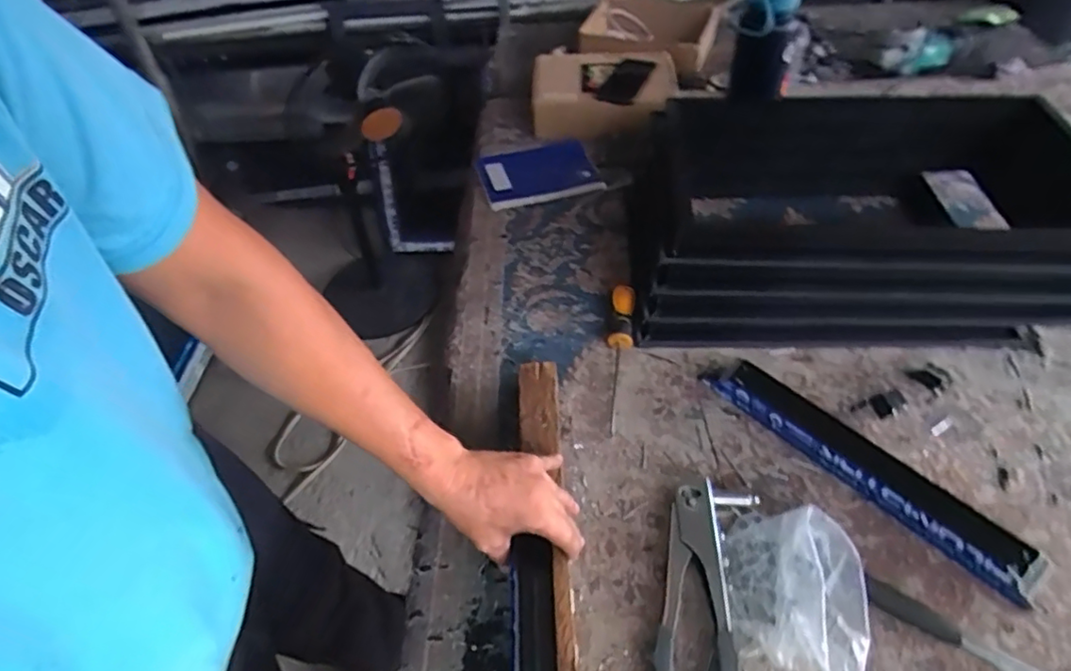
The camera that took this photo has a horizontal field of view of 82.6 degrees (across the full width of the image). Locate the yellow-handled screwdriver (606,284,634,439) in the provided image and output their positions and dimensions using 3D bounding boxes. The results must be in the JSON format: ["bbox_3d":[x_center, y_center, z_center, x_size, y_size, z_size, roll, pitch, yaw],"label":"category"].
[{"bbox_3d":[0.106,0.028,0.781,0.031,0.027,0.218,4,61,10],"label":"yellow-handled screwdriver"}]

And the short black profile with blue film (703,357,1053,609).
[{"bbox_3d":[0.328,0.129,0.639,0.042,0.057,0.360,-35,53,-24],"label":"short black profile with blue film"}]

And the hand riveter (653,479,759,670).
[{"bbox_3d":[0.157,0.252,0.563,0.080,0.026,0.240,9,48,14],"label":"hand riveter"}]

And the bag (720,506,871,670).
[{"bbox_3d":[0.235,0.229,0.553,0.110,0.059,0.160,2,47,8],"label":"bag"}]

